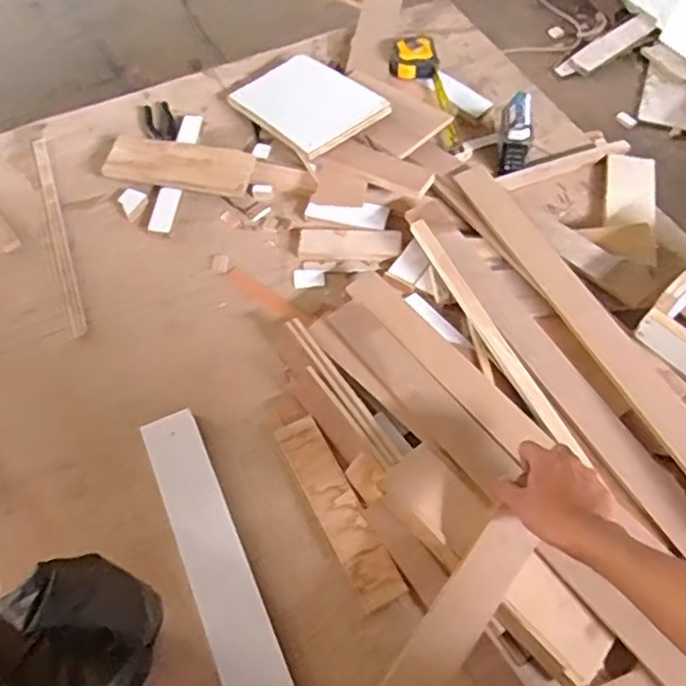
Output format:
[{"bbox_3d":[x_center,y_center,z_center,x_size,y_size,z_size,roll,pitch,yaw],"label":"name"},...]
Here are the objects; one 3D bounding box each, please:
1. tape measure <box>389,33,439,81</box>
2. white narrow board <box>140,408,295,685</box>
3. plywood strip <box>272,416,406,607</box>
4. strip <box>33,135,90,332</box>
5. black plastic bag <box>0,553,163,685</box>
[{"bbox_3d":[0.122,-0.496,1.139,0.082,0.043,0.076,5,59,5],"label":"tape measure"},{"bbox_3d":[-0.128,0.261,0.710,0.065,0.007,0.428,-22,60,-11],"label":"white narrow board"},{"bbox_3d":[-0.007,0.186,0.756,0.050,0.012,0.233,-25,61,-13],"label":"plywood strip"},{"bbox_3d":[-0.430,-0.170,0.994,0.025,0.012,0.399,-19,60,-10],"label":"strip"},{"bbox_3d":[-0.233,0.278,0.593,0.138,0.186,0.170,-39,65,-20],"label":"black plastic bag"}]

